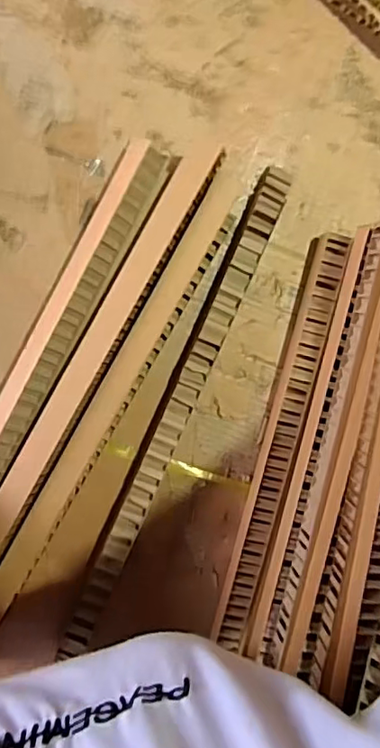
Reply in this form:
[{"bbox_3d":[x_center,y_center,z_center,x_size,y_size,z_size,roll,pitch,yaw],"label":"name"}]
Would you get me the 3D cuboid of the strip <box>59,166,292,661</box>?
[{"bbox_3d":[-0.014,0.038,0.544,0.034,0.026,0.488,23,92,-9],"label":"strip"}]

